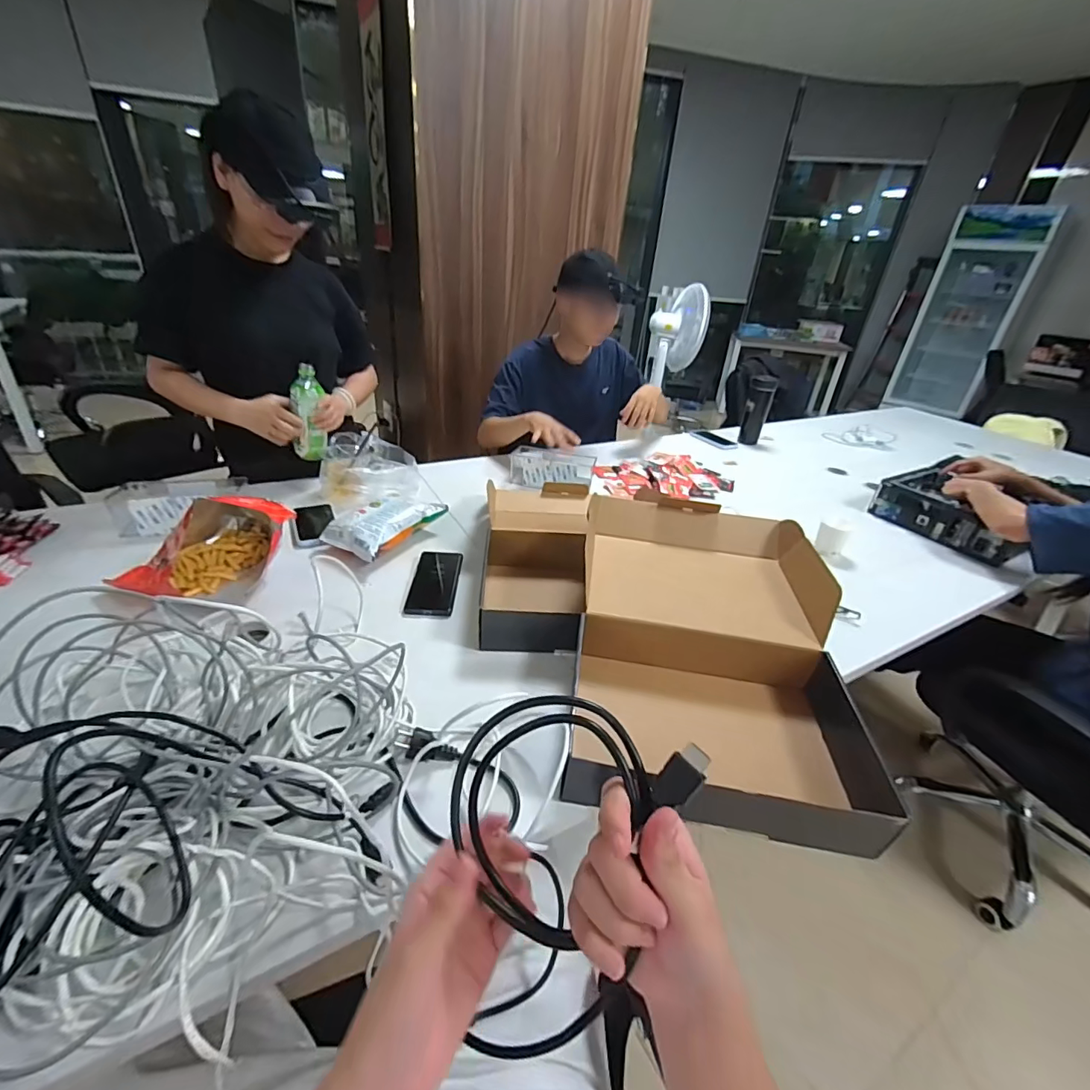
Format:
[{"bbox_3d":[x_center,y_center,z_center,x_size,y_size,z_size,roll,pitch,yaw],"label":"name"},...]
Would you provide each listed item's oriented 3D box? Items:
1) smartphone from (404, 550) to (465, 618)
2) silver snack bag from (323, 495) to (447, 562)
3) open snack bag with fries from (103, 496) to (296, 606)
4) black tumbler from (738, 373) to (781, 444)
[{"bbox_3d":[-0.188,0.062,0.846,0.077,0.011,0.168,4,33,-4],"label":"smartphone"},{"bbox_3d":[-0.305,-0.043,0.952,0.119,0.065,0.203,20,34,23],"label":"silver snack bag"},{"bbox_3d":[-0.539,-0.020,0.806,0.187,0.139,0.212,12,31,10],"label":"open snack bag with fries"},{"bbox_3d":[0.697,-0.445,1.633,0.082,0.220,0.063,15,32,15],"label":"black tumbler"}]

